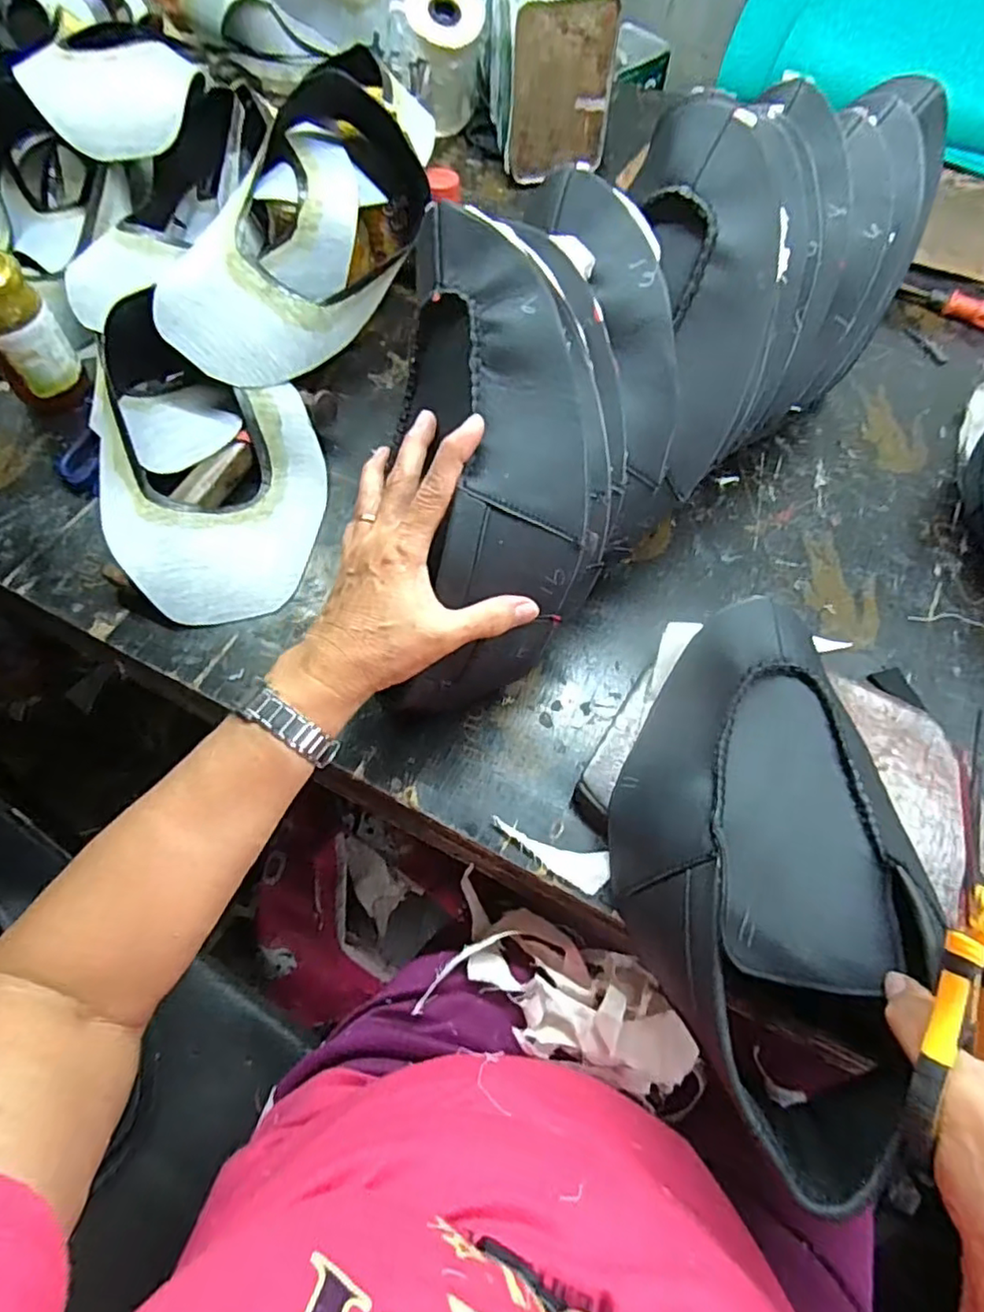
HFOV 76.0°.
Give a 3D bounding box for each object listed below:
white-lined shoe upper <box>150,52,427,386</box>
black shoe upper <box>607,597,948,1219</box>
[{"bbox_3d":[-0.151,-0.339,0.520,0.132,0.089,0.288,24,80,10],"label":"white-lined shoe upper"},{"bbox_3d":[0.144,0.107,0.344,0.138,0.064,0.283,-2,63,-3],"label":"black shoe upper"}]

